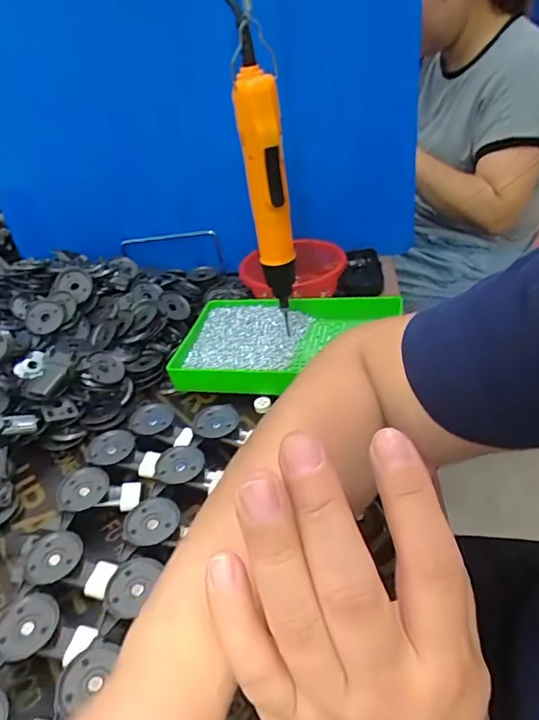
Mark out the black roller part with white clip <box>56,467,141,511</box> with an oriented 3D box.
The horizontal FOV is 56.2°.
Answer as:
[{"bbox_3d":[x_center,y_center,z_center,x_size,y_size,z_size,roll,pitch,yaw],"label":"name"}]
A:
[{"bbox_3d":[-0.151,0.118,0.448,0.066,0.029,0.039,-15,36,-9],"label":"black roller part with white clip"}]

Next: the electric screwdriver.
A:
[{"bbox_3d":[0.001,-0.144,0.453,0.040,0.216,0.038,-4,36,7],"label":"electric screwdriver"}]

